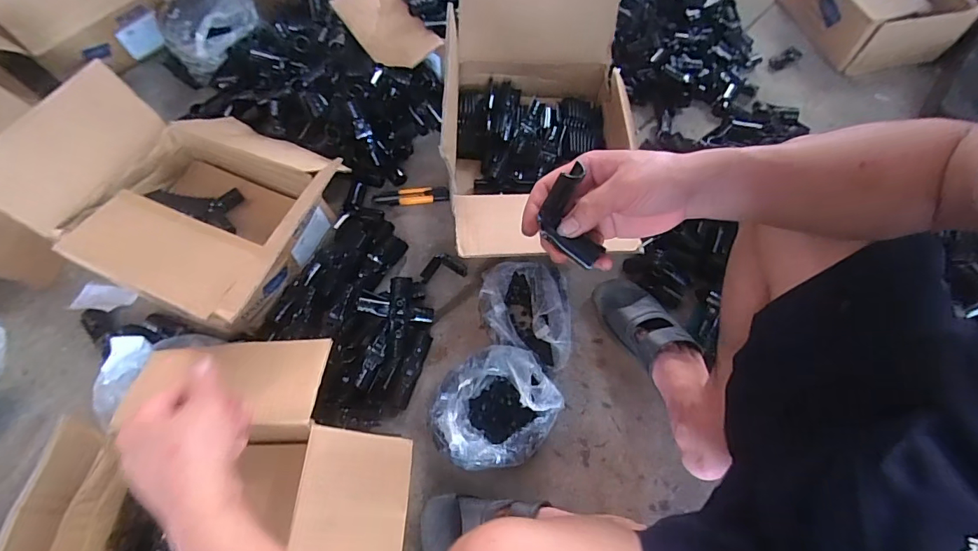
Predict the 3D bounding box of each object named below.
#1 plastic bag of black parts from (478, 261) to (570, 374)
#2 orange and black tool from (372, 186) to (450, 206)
[{"bbox_3d":[0.063,0.067,0.815,0.151,0.056,0.174,2,64,-1],"label":"plastic bag of black parts"},{"bbox_3d":[-0.156,-0.159,0.930,0.148,0.014,0.037,-9,65,-7],"label":"orange and black tool"}]

